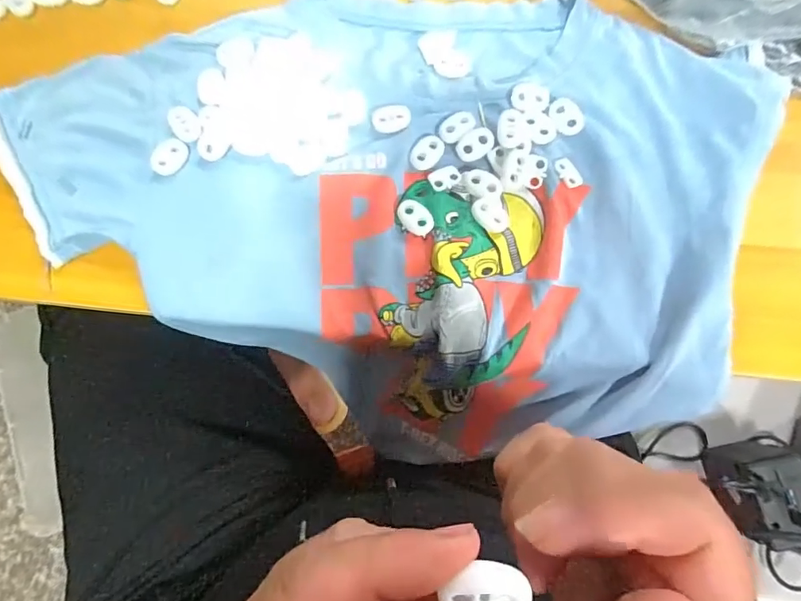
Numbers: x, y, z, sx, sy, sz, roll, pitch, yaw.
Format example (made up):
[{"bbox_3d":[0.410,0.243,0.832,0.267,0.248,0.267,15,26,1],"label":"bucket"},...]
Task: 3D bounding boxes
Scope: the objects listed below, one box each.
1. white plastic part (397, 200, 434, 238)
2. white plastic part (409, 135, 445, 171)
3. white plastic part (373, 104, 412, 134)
[{"bbox_3d":[0.008,-0.046,0.269,0.016,0.005,0.023,-38,80,-7],"label":"white plastic part"},{"bbox_3d":[0.015,-0.085,0.278,0.017,0.004,0.022,33,80,7],"label":"white plastic part"},{"bbox_3d":[-0.005,-0.106,0.281,0.022,0.004,0.017,-9,78,-1],"label":"white plastic part"}]

